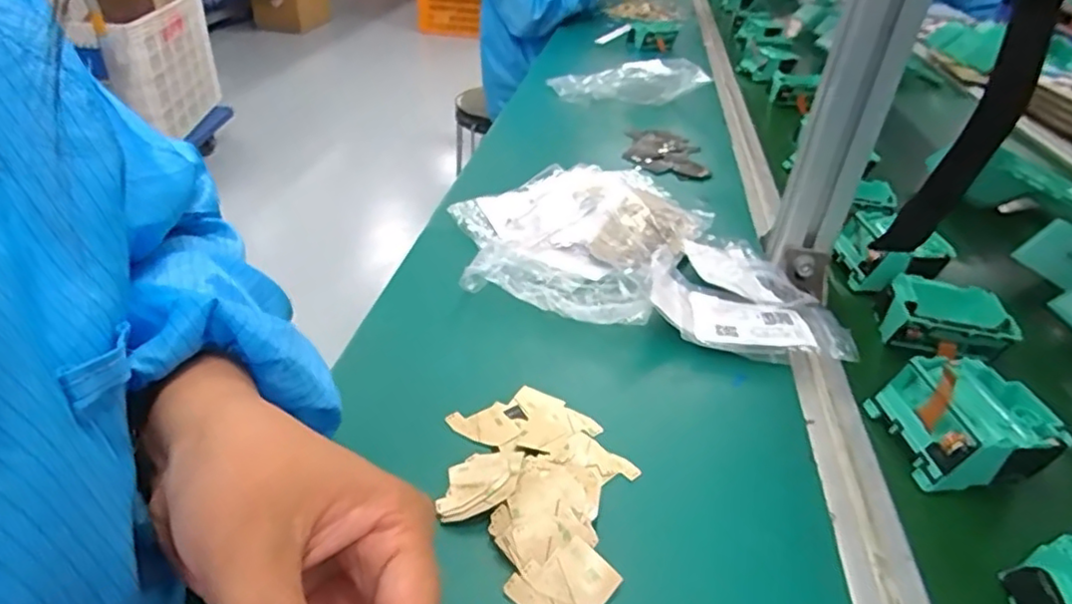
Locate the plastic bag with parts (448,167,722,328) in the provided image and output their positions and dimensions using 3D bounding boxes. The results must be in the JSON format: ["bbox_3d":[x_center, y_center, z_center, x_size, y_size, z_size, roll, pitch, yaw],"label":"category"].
[{"bbox_3d":[0.021,-0.060,0.536,0.202,0.041,0.207,17,32,20],"label":"plastic bag with parts"}]

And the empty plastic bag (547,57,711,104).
[{"bbox_3d":[0.133,-0.320,0.923,0.206,0.050,0.097,-5,31,-15],"label":"empty plastic bag"}]

